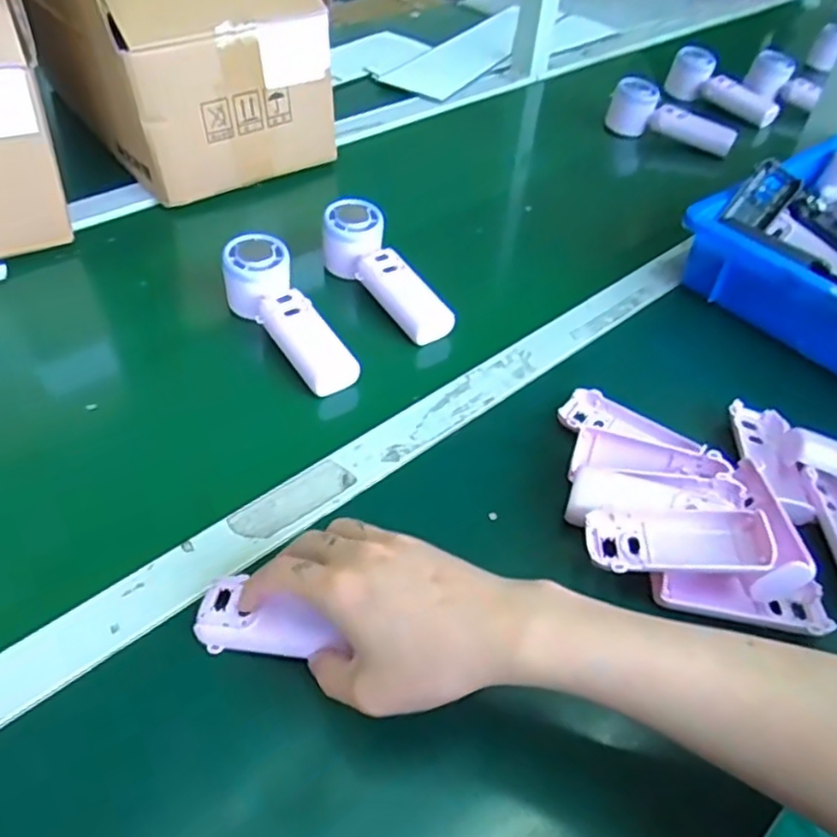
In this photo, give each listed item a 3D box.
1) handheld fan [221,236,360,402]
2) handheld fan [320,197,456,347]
[{"bbox_3d":[-0.111,-0.089,0.567,0.057,0.045,0.159,-22,54,-24],"label":"handheld fan"},{"bbox_3d":[-0.031,-0.134,0.618,0.054,0.049,0.161,-25,55,-26],"label":"handheld fan"}]

